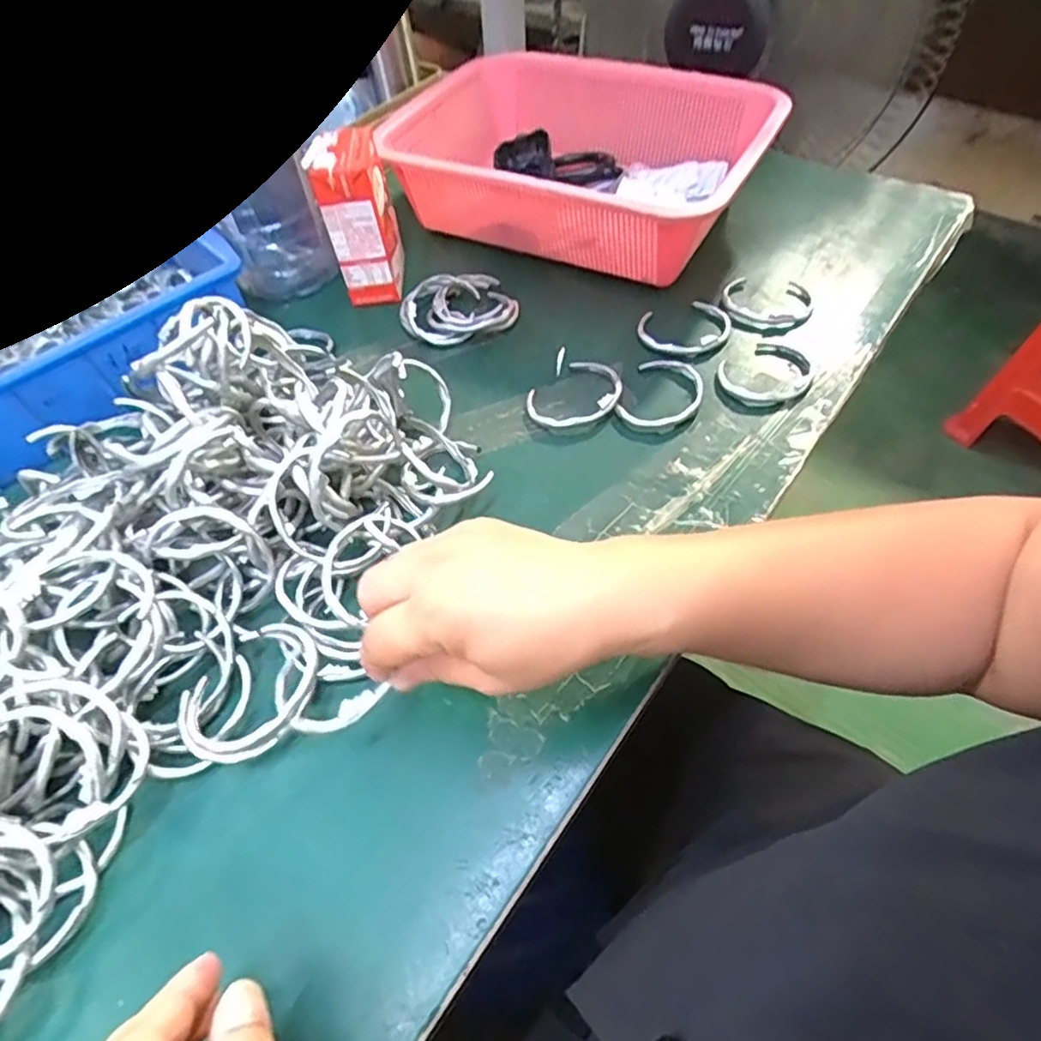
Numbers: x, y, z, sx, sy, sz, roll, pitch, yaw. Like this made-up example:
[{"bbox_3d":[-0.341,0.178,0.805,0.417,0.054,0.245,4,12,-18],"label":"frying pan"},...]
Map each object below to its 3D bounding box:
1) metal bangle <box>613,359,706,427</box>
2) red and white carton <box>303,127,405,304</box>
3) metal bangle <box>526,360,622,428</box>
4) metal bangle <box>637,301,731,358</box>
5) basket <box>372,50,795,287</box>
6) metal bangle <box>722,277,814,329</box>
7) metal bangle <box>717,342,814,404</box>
[{"bbox_3d":[0.098,-0.087,0.442,0.049,0.005,0.066,19,57,17],"label":"metal bangle"},{"bbox_3d":[-0.122,-0.232,0.502,0.042,0.113,0.067,0,54,4],"label":"red and white carton"},{"bbox_3d":[0.039,-0.087,0.445,0.068,0.010,0.054,-34,58,-19],"label":"metal bangle"},{"bbox_3d":[0.122,-0.144,0.479,0.059,0.007,0.065,28,60,22],"label":"metal bangle"},{"bbox_3d":[0.037,-0.303,0.552,0.315,0.093,0.193,23,59,19],"label":"basket"},{"bbox_3d":[0.187,-0.166,0.492,0.065,0.008,0.062,12,55,13],"label":"metal bangle"},{"bbox_3d":[0.169,-0.100,0.444,0.063,0.008,0.052,-28,56,-15],"label":"metal bangle"}]

